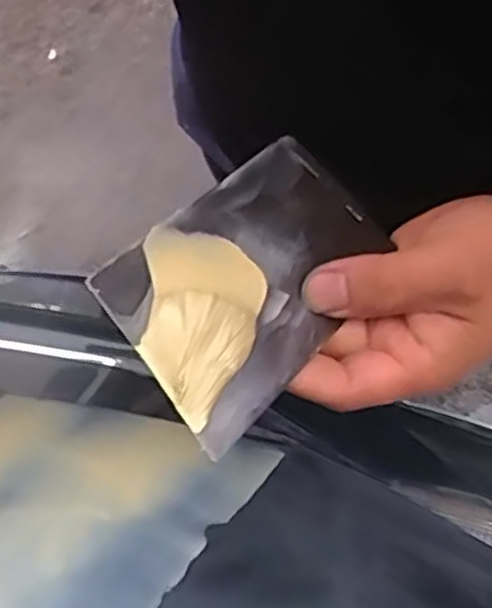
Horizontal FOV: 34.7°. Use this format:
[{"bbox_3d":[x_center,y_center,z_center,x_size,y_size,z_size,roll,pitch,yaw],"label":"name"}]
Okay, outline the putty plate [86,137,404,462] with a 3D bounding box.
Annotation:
[{"bbox_3d":[0.007,-0.015,0.294,0.072,0.020,0.134,46,50,1],"label":"putty plate"}]

